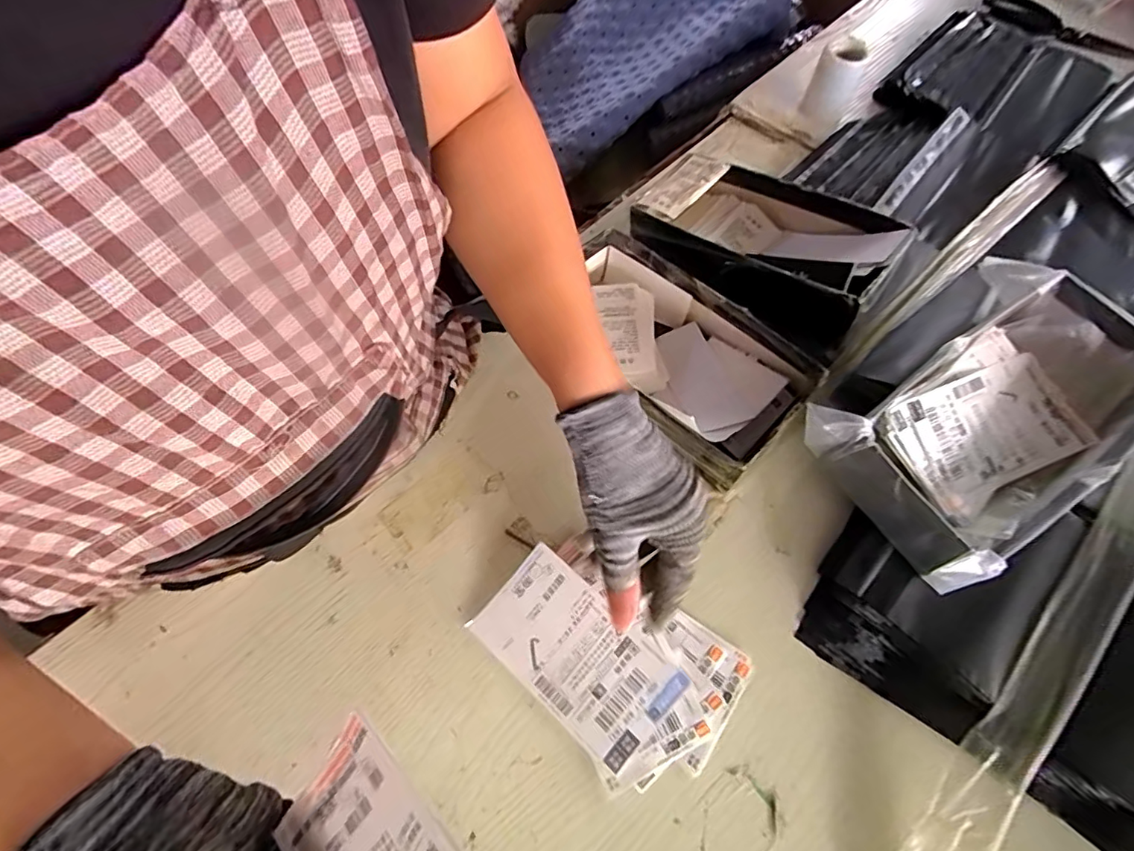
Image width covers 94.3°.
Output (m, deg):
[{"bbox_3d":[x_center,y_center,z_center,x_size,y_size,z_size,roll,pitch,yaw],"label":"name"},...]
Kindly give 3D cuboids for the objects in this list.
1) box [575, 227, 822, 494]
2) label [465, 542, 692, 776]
[{"bbox_3d":[0.080,-0.056,0.423,0.116,0.057,0.209,-41,69,-19],"label":"box"},{"bbox_3d":[0.005,0.146,0.340,0.128,0.006,0.072,38,85,18],"label":"label"}]

